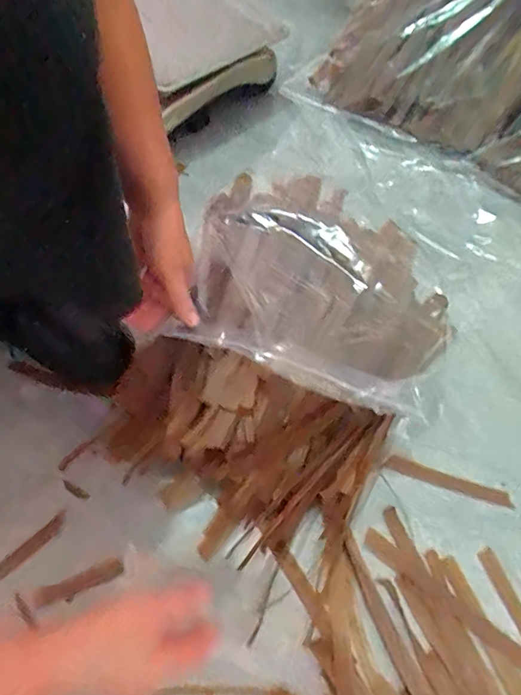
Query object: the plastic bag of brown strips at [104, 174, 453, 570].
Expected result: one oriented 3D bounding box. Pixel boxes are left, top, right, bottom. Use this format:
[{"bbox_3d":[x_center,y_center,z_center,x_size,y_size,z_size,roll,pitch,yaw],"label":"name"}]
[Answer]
[{"bbox_3d":[0.030,0.007,0.503,0.262,0.131,0.374,25,62,11],"label":"plastic bag of brown strips"}]

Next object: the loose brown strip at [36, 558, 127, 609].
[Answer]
[{"bbox_3d":[-0.181,0.238,0.462,0.084,0.004,0.020,-18,67,-12],"label":"loose brown strip"}]

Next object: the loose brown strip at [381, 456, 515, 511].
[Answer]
[{"bbox_3d":[0.212,0.149,0.515,0.147,0.021,0.017,17,65,4],"label":"loose brown strip"}]

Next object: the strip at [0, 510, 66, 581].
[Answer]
[{"bbox_3d":[-0.235,0.203,0.468,0.086,0.005,0.016,-40,73,-19],"label":"strip"}]

